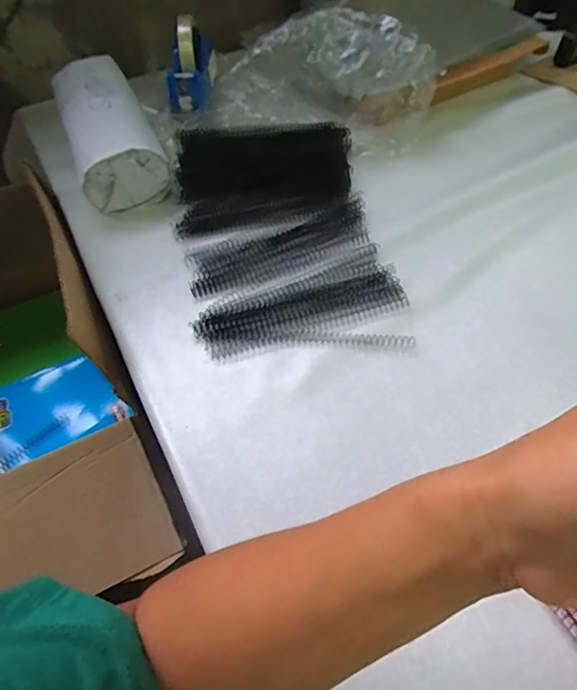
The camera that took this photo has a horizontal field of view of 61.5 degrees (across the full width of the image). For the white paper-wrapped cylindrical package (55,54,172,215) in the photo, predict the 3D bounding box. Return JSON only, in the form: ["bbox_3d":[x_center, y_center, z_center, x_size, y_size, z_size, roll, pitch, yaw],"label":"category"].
[{"bbox_3d":[-0.246,-0.293,0.664,0.109,0.089,0.246,-20,57,-12],"label":"white paper-wrapped cylindrical package"}]

